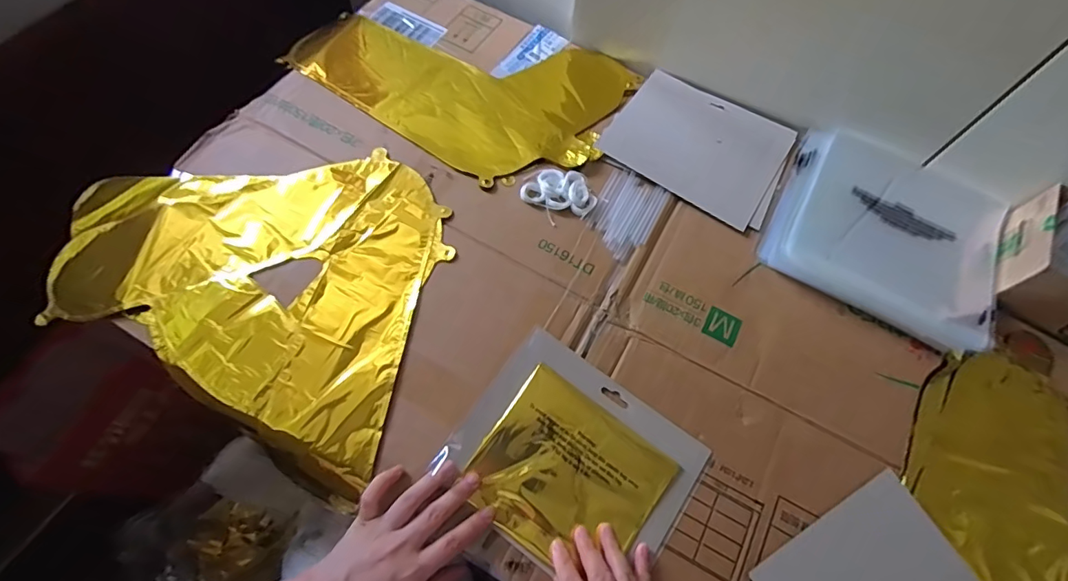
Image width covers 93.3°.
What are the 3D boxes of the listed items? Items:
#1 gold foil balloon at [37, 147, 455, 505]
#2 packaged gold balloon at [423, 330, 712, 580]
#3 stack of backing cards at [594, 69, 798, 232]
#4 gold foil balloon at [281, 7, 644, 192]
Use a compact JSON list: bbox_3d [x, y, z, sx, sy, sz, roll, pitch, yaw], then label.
[{"bbox_3d":[-0.284,-0.016,0.503,0.369,0.029,0.303,16,65,4],"label":"gold foil balloon"},{"bbox_3d":[0.036,0.149,0.446,0.194,0.010,0.160,36,73,9],"label":"packaged gold balloon"},{"bbox_3d":[0.197,-0.175,0.600,0.200,0.004,0.164,30,67,10],"label":"stack of backing cards"},{"bbox_3d":[-0.085,-0.274,0.633,0.388,0.020,0.251,35,68,12],"label":"gold foil balloon"}]

